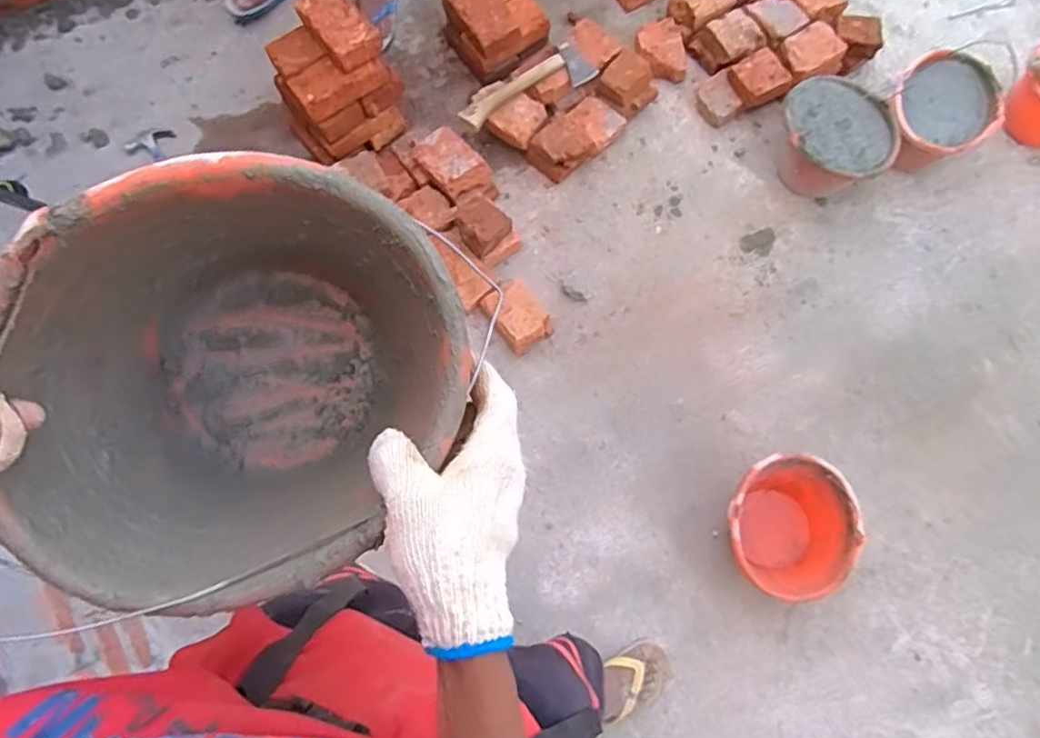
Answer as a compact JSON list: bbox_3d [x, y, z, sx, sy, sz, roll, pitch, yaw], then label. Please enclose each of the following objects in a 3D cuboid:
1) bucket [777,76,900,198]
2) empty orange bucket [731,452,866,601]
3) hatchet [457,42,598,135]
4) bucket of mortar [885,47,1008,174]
[{"bbox_3d":[0.665,-0.481,1.395,0.246,0.172,0.196,35,79,10],"label":"bucket"},{"bbox_3d":[0.495,0.297,1.210,0.218,0.166,0.247,-15,75,-2],"label":"empty orange bucket"},{"bbox_3d":[0.009,-0.641,1.454,0.336,0.038,0.097,-29,76,-6],"label":"hatchet"},{"bbox_3d":[0.867,-0.537,1.377,0.252,0.175,0.218,-23,75,-4],"label":"bucket of mortar"}]

